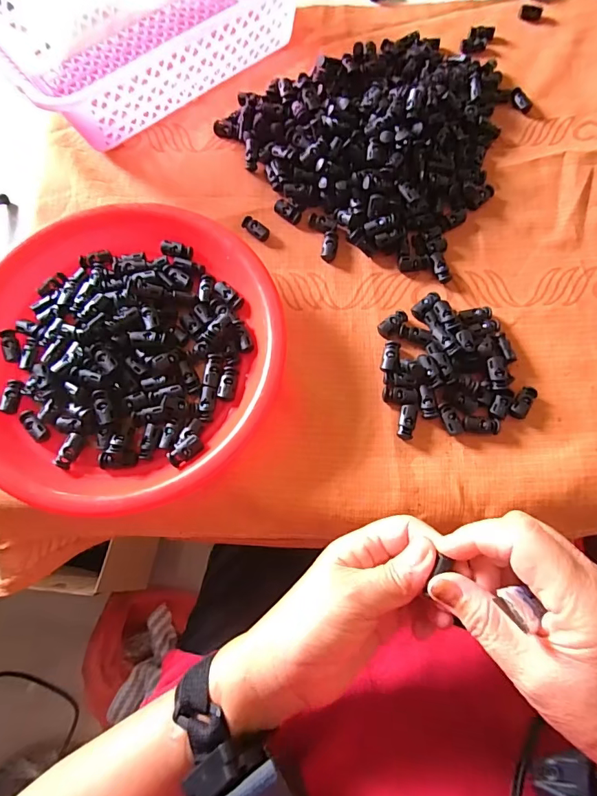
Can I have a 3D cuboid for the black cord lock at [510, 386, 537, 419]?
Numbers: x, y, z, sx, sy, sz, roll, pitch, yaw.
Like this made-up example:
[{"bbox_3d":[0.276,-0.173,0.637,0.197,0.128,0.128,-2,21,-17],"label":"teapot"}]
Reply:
[{"bbox_3d":[0.183,0.004,0.355,0.014,0.008,0.027,35,78,11],"label":"black cord lock"}]

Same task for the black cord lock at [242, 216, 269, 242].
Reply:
[{"bbox_3d":[-0.041,-0.162,0.414,0.030,0.008,0.015,36,78,12],"label":"black cord lock"}]

